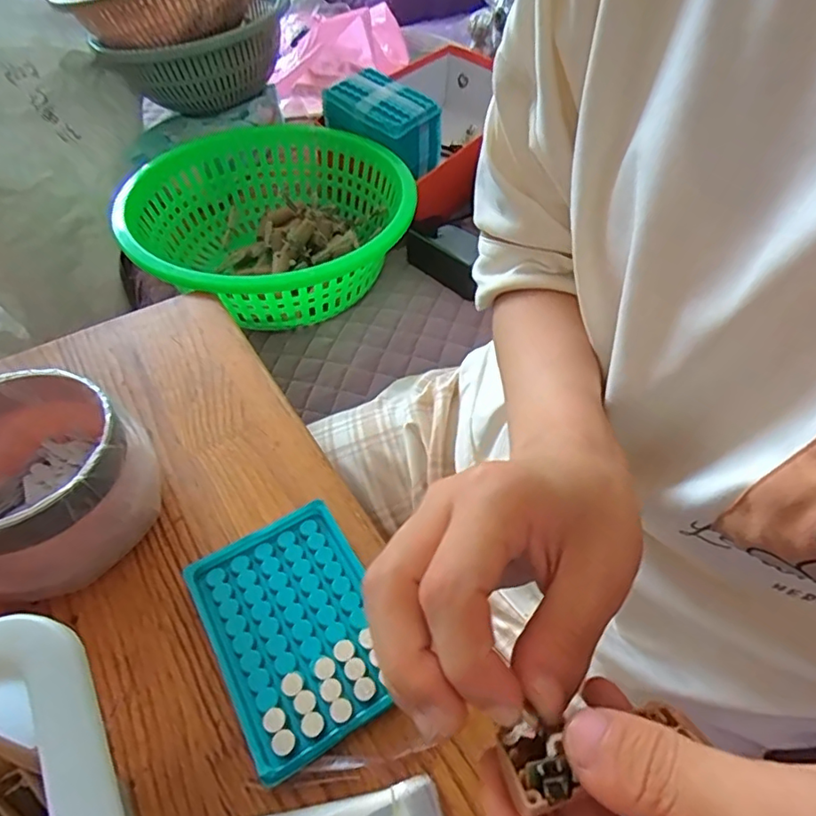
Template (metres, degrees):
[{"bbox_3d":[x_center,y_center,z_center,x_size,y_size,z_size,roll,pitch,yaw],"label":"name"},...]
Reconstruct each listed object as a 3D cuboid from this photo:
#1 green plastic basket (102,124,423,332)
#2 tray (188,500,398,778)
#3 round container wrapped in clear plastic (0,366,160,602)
[{"bbox_3d":[-0.158,-0.213,0.674,0.315,0.117,0.325,-1,49,1],"label":"green plastic basket"},{"bbox_3d":[-0.064,0.124,0.324,0.094,0.012,0.133,-26,53,-20],"label":"tray"},{"bbox_3d":[-0.230,0.052,0.343,0.112,0.087,0.126,24,54,21],"label":"round container wrapped in clear plastic"}]

